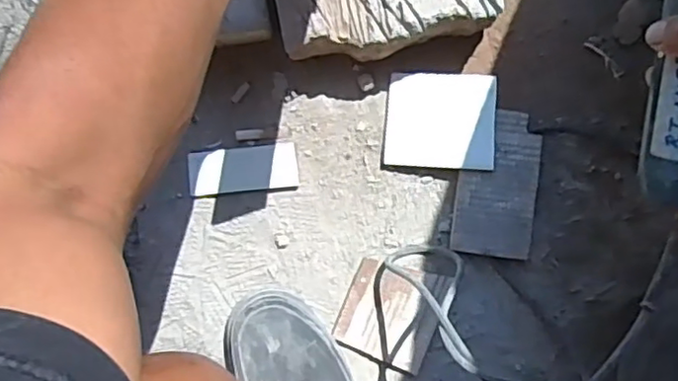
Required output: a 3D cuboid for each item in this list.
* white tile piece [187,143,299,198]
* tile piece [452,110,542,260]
[{"bbox_3d":[-0.097,-0.020,0.636,0.109,0.009,0.047,-6,96,1],"label":"white tile piece"},{"bbox_3d":[0.157,-0.008,0.623,0.076,0.009,0.143,6,88,6],"label":"tile piece"}]

